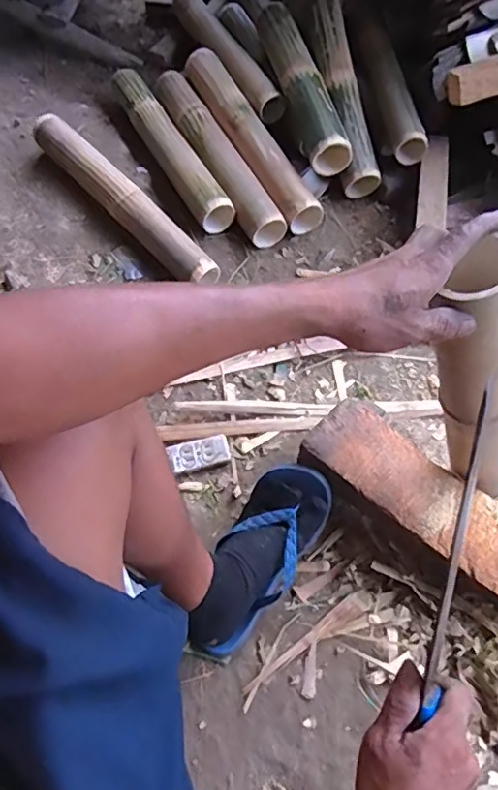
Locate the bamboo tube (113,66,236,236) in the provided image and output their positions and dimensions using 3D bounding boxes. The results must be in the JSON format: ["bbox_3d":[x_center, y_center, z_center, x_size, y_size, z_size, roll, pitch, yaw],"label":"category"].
[{"bbox_3d":[-0.171,-0.511,1.131,0.072,0.079,0.504,-24,65,-13],"label":"bamboo tube"}]

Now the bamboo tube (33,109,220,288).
[{"bbox_3d":[-0.239,-0.361,1.014,0.071,0.054,0.451,-40,70,-19],"label":"bamboo tube"}]

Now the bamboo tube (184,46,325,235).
[{"bbox_3d":[-0.011,-0.523,1.121,0.080,0.076,0.505,-24,65,-12],"label":"bamboo tube"}]

